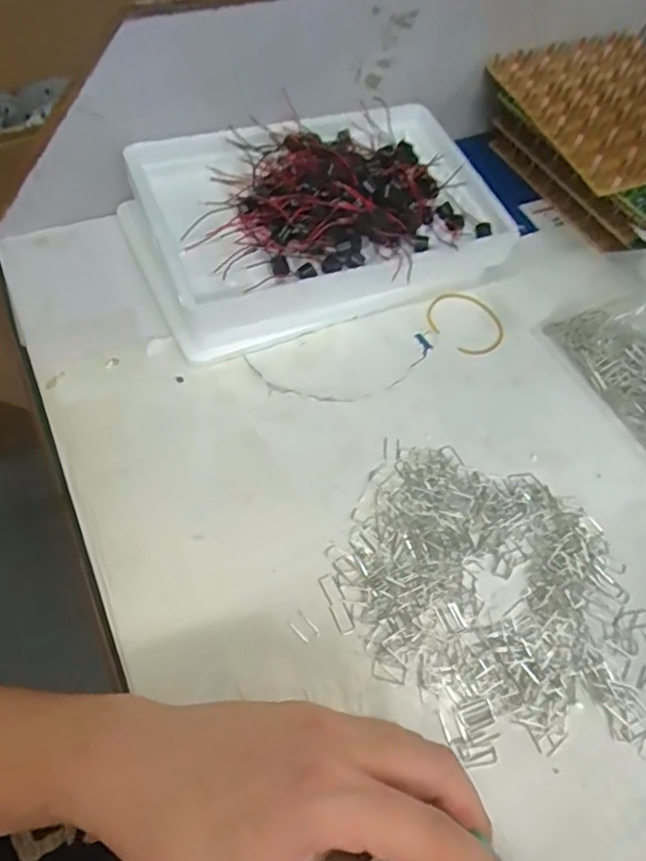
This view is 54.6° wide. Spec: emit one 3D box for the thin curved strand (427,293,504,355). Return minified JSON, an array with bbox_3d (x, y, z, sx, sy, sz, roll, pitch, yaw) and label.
[{"bbox_3d":[0.101,-0.076,0.442,0.052,0.004,0.058,-8,57,-10],"label":"thin curved strand"}]

